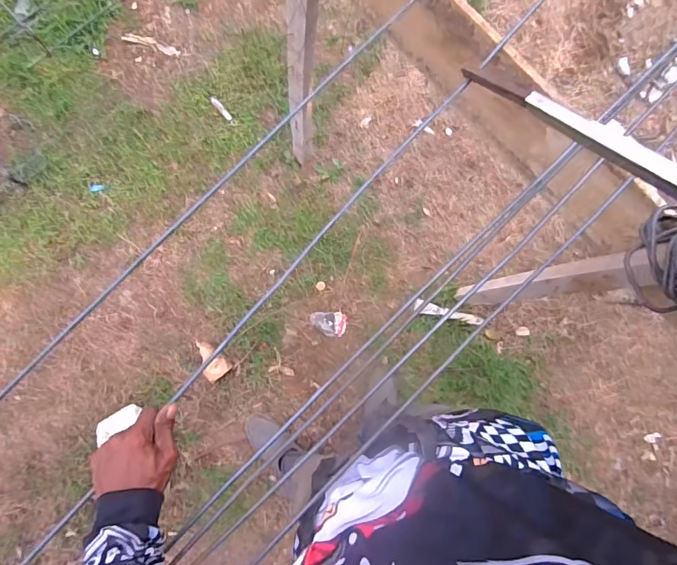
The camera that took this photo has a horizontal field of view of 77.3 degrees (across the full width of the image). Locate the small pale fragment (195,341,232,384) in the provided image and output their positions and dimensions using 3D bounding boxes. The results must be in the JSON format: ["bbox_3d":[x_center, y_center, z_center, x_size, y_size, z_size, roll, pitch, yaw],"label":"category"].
[{"bbox_3d":[-0.399,0.237,1.310,0.076,0.049,0.131,-38,87,-6],"label":"small pale fragment"}]

